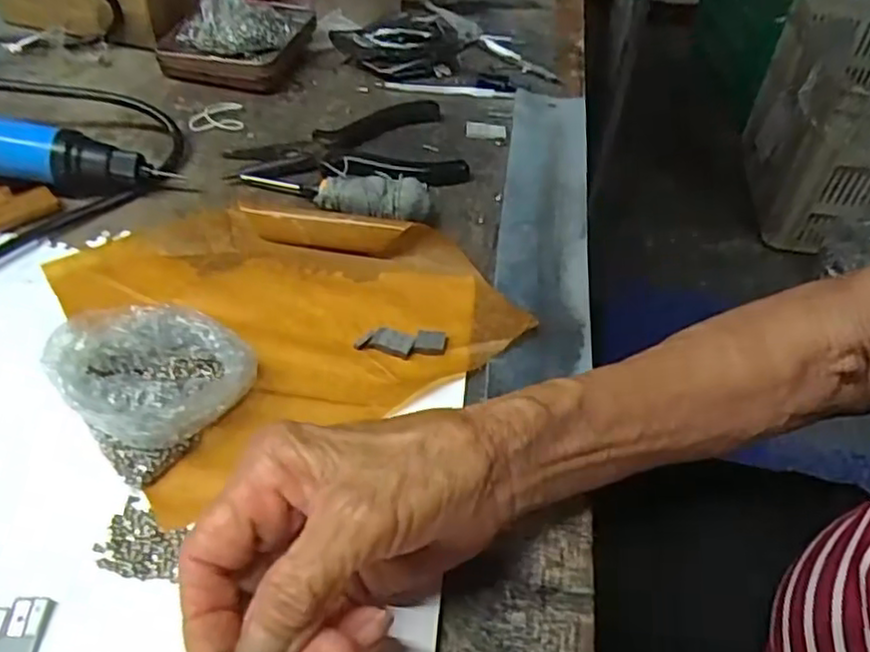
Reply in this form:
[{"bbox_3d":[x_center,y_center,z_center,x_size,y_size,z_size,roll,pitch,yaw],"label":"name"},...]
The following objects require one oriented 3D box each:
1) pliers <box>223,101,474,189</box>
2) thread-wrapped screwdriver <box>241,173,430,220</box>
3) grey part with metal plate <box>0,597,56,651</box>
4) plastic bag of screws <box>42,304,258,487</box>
[{"bbox_3d":[-0.061,-0.122,0.464,0.148,0.013,0.096,-9,47,-11],"label":"pliers"},{"bbox_3d":[-0.062,-0.084,0.416,0.123,0.027,0.022,17,48,14],"label":"thread-wrapped screwdriver"},{"bbox_3d":[-0.148,0.112,0.249,0.014,0.004,0.028,1,46,-2],"label":"grey part with metal plate"},{"bbox_3d":[-0.122,0.022,0.309,0.076,0.042,0.070,-29,54,-27],"label":"plastic bag of screws"}]

